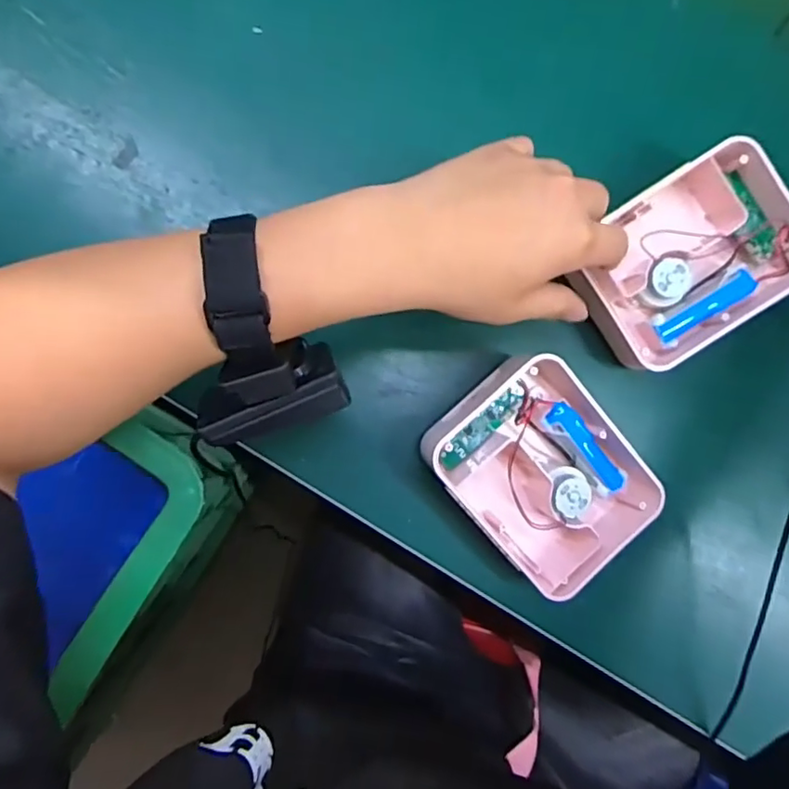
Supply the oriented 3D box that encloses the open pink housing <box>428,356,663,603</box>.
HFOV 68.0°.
[{"bbox_3d":[0.091,0.053,0.366,0.111,0.047,0.138,-39,91,-5],"label":"open pink housing"}]

